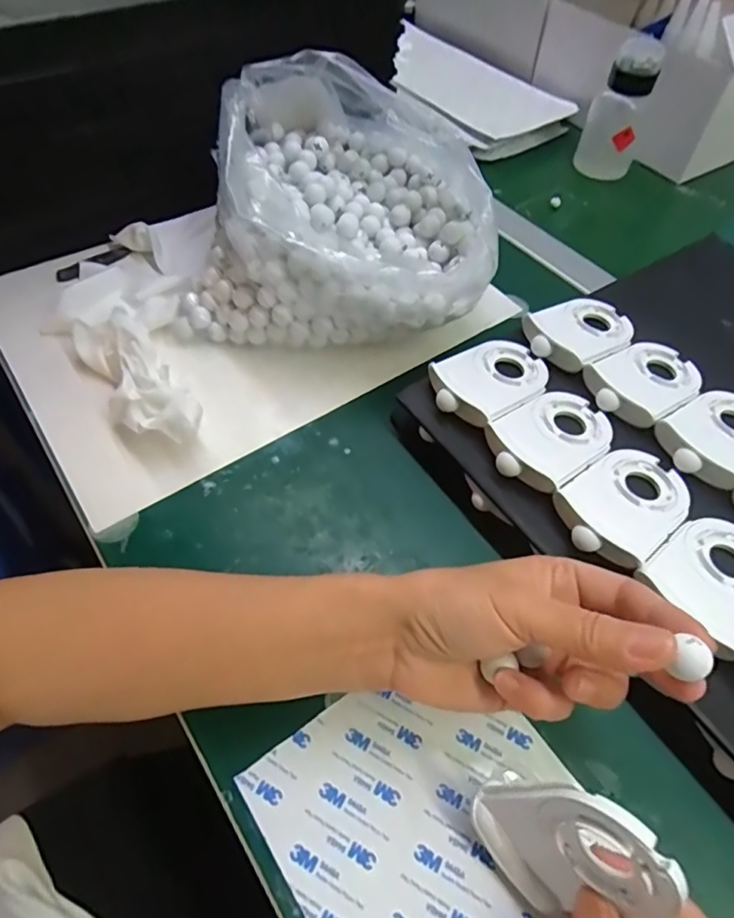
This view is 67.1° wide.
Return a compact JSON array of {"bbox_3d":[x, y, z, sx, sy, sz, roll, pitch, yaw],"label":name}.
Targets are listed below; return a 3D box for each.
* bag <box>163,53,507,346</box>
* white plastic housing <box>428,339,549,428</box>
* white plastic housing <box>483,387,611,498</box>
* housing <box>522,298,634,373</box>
[{"bbox_3d":[-0.013,-0.193,0.435,0.211,0.127,0.197,10,55,5],"label":"bag"},{"bbox_3d":[0.086,-0.056,0.376,0.088,0.011,0.058,-34,62,-24],"label":"white plastic housing"},{"bbox_3d":[0.118,-0.016,0.348,0.087,0.011,0.056,-32,62,-23],"label":"white plastic housing"},{"bbox_3d":[0.157,-0.095,0.400,0.086,0.012,0.055,-28,60,-21],"label":"housing"}]

